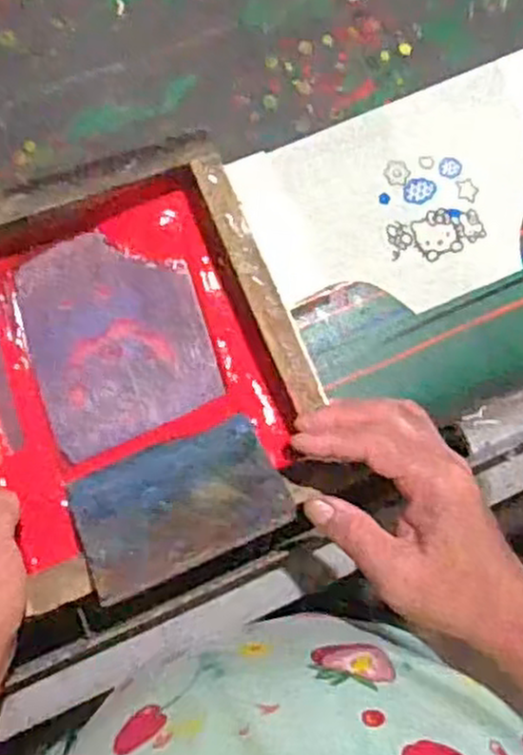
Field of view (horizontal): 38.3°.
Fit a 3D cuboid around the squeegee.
[{"bbox_3d":[-0.052,0.075,0.465,0.123,0.007,0.097,-24,44,-8],"label":"squeegee"}]

